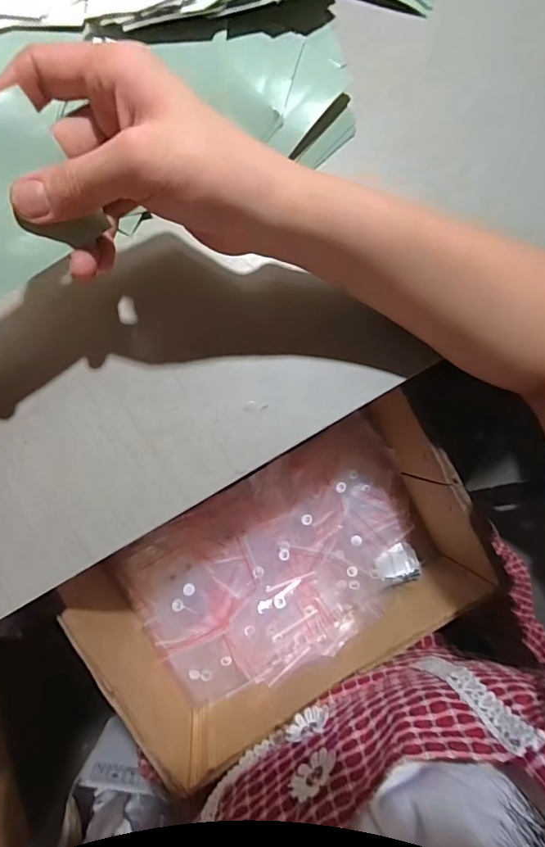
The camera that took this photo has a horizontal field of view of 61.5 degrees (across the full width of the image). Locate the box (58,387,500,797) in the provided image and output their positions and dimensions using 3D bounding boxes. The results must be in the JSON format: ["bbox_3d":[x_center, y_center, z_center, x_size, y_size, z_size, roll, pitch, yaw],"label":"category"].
[{"bbox_3d":[0.012,0.131,0.395,0.305,0.097,0.175,-30,88,-7],"label":"box"}]

